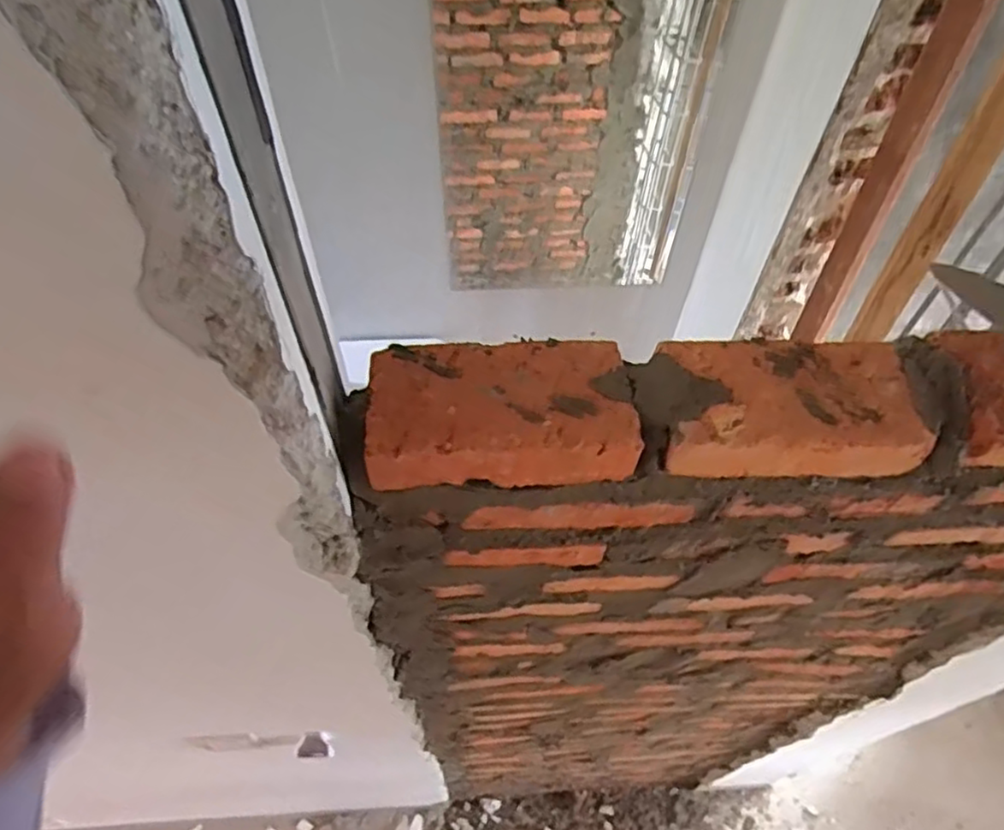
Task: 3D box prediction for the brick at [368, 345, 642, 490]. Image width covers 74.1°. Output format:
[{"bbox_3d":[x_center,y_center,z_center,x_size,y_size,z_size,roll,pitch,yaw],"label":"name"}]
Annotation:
[{"bbox_3d":[-0.002,-0.003,0.492,0.185,0.046,0.097,-3,55,-4],"label":"brick"}]

